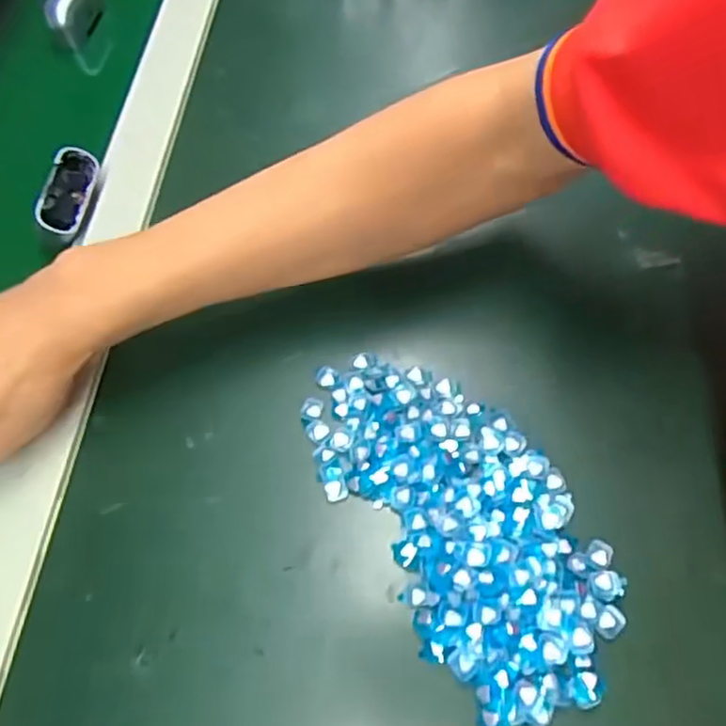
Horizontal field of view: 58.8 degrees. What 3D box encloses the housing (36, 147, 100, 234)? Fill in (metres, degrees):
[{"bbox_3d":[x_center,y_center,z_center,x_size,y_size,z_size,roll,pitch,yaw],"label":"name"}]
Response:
[{"bbox_3d":[-0.179,-0.102,0.389,0.025,0.016,0.059,20,61,-20],"label":"housing"}]

